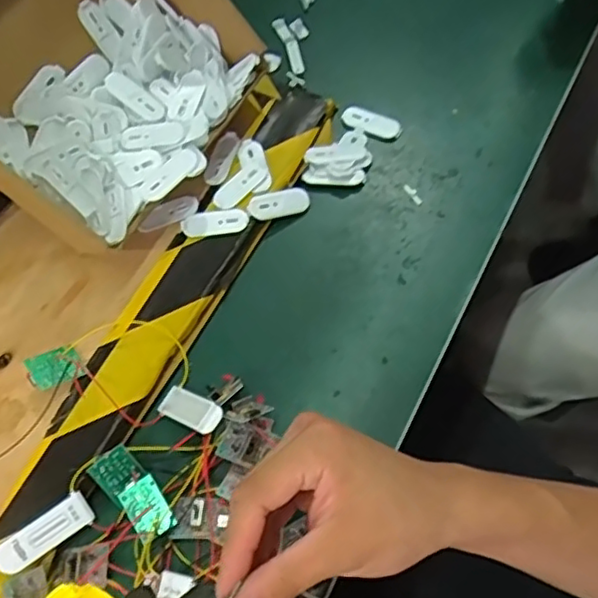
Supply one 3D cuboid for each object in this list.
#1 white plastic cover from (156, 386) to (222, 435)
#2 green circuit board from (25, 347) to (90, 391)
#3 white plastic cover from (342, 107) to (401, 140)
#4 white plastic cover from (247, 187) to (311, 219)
[{"bbox_3d":[-0.072,0.072,0.418,0.058,0.006,0.021,14,59,46],"label":"white plastic cover"},{"bbox_3d":[-0.162,0.046,0.431,0.035,0.007,0.026,-25,69,-39],"label":"green circuit board"},{"bbox_3d":[0.060,-0.146,0.528,0.049,0.006,0.018,24,67,11],"label":"white plastic cover"},{"bbox_3d":[-0.015,-0.073,0.492,0.049,0.006,0.021,-16,87,-18],"label":"white plastic cover"}]

